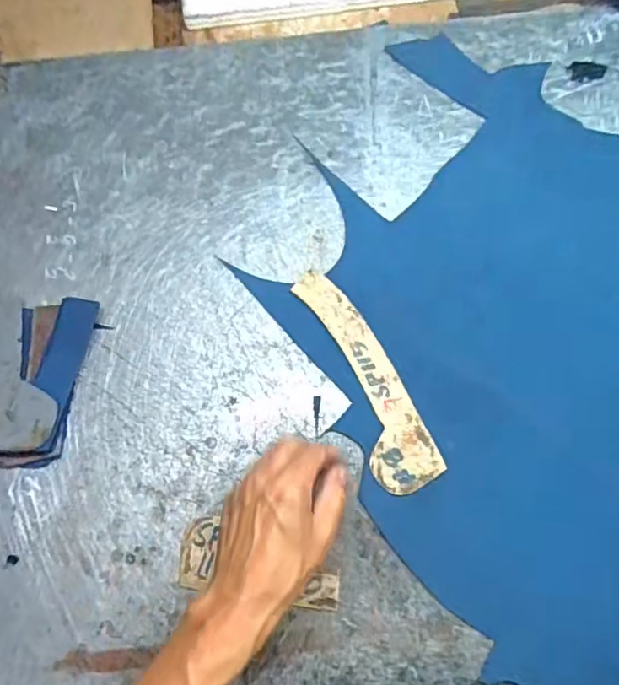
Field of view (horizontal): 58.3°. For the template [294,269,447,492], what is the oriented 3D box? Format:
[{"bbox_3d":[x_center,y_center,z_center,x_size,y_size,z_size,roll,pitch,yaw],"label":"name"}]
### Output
[{"bbox_3d":[0.047,0.029,0.485,0.053,0.005,0.207,-24,76,-5],"label":"template"}]

